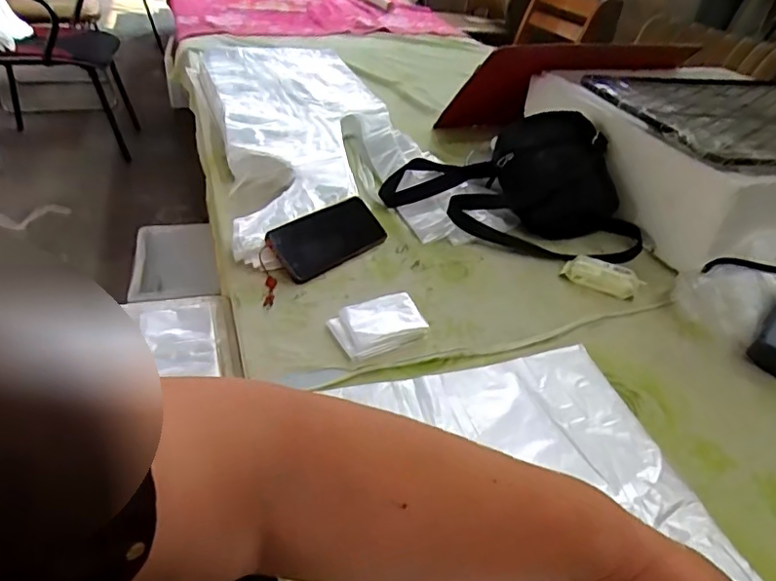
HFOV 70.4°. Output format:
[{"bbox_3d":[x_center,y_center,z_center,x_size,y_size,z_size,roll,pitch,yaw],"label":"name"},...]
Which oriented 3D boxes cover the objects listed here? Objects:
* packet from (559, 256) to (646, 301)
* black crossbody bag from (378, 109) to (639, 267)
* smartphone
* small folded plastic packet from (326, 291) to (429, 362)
[{"bbox_3d":[0.286,-0.019,0.738,0.098,0.023,0.047,24,40,25],"label":"packet"},{"bbox_3d":[0.197,-0.174,0.847,0.385,0.149,0.203,16,37,16],"label":"black crossbody bag"},{"bbox_3d":[-0.080,-0.074,0.759,0.168,0.017,0.086,-31,77,-32],"label":"smartphone"},{"bbox_3d":[-0.010,0.038,0.625,0.097,0.019,0.074,-12,39,-22],"label":"small folded plastic packet"}]

